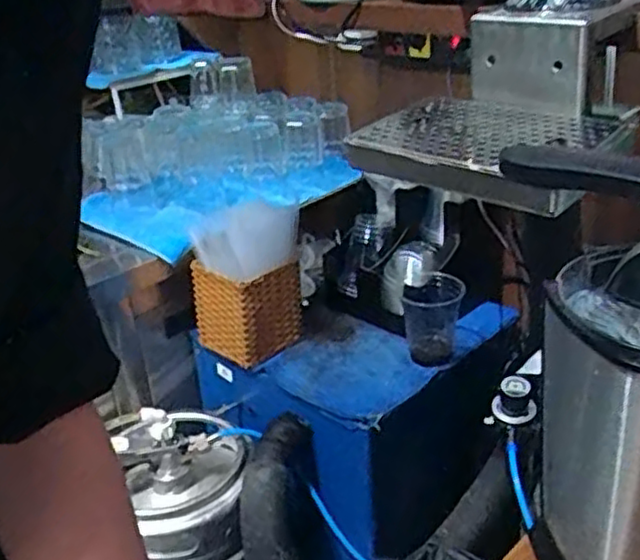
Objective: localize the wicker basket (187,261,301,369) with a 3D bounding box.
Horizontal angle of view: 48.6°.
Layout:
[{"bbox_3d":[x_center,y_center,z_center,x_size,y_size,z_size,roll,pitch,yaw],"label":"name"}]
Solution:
[{"bbox_3d":[-0.113,0.032,1.100,0.132,0.134,0.128,16,32,35],"label":"wicker basket"}]

